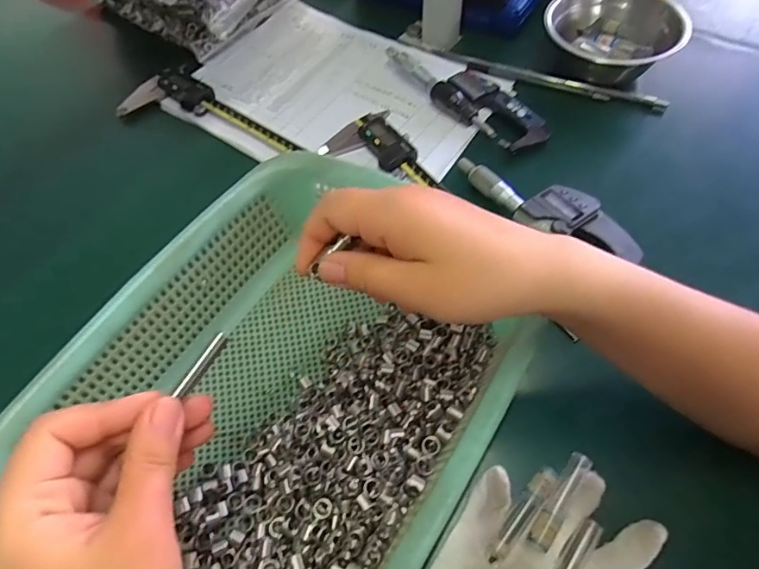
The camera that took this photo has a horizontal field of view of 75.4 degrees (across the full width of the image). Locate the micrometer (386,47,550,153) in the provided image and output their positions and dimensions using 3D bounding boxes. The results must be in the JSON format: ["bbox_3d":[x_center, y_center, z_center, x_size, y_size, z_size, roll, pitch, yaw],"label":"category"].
[{"bbox_3d":[0.085,-0.190,0.481,0.059,0.019,0.178,-36,64,-18],"label":"micrometer"}]

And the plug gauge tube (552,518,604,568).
[{"bbox_3d":[0.106,0.157,0.273,0.013,0.008,0.057,34,65,21],"label":"plug gauge tube"}]

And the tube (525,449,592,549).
[{"bbox_3d":[0.106,0.126,0.290,0.013,0.008,0.060,32,65,20],"label":"tube"}]

